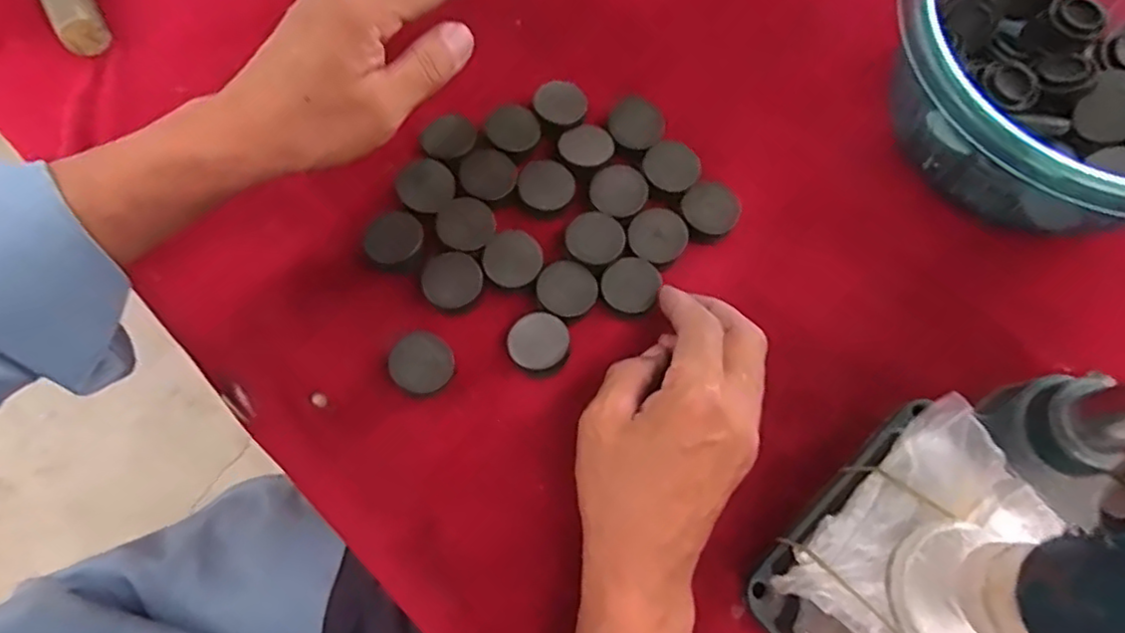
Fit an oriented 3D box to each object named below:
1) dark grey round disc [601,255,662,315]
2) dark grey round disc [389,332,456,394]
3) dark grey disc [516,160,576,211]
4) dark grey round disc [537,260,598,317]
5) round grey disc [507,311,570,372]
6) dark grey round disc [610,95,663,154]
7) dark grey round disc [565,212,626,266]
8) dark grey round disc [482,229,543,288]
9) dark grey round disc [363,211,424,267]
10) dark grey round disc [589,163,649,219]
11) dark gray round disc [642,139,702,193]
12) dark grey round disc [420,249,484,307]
[{"bbox_3d":[0.038,-0.017,0.361,0.030,0.005,0.032,0,70,1],"label":"dark grey round disc"},{"bbox_3d":[-0.075,0.026,0.348,0.033,0.013,0.032,0,70,1],"label":"dark grey round disc"},{"bbox_3d":[-0.010,-0.079,0.385,0.032,0.004,0.033,0,70,1],"label":"dark grey disc"},{"bbox_3d":[0.003,-0.015,0.357,0.032,0.004,0.031,41,76,14],"label":"dark grey round disc"},{"bbox_3d":[-0.013,0.014,0.350,0.032,0.012,0.031,0,70,1],"label":"round grey disc"},{"bbox_3d":[0.044,-0.115,0.389,0.029,0.014,0.035,-26,72,-8],"label":"dark grey round disc"},{"bbox_3d":[0.019,-0.044,0.366,0.031,0.004,0.031,0,70,1],"label":"dark grey round disc"},{"bbox_3d":[-0.028,-0.032,0.366,0.032,0.004,0.033,0,70,1],"label":"dark grey round disc"},{"bbox_3d":[-0.095,-0.042,0.370,0.033,0.014,0.032,0,70,1],"label":"dark grey round disc"},{"bbox_3d":[0.033,-0.074,0.377,0.033,0.004,0.035,0,70,1],"label":"dark grey round disc"},{"bbox_3d":[0.064,-0.088,0.379,0.028,0.007,0.031,-39,74,-12],"label":"dark gray round disc"},{"bbox_3d":[-0.062,-0.020,0.363,0.031,0.007,0.032,0,70,1],"label":"dark grey round disc"}]

